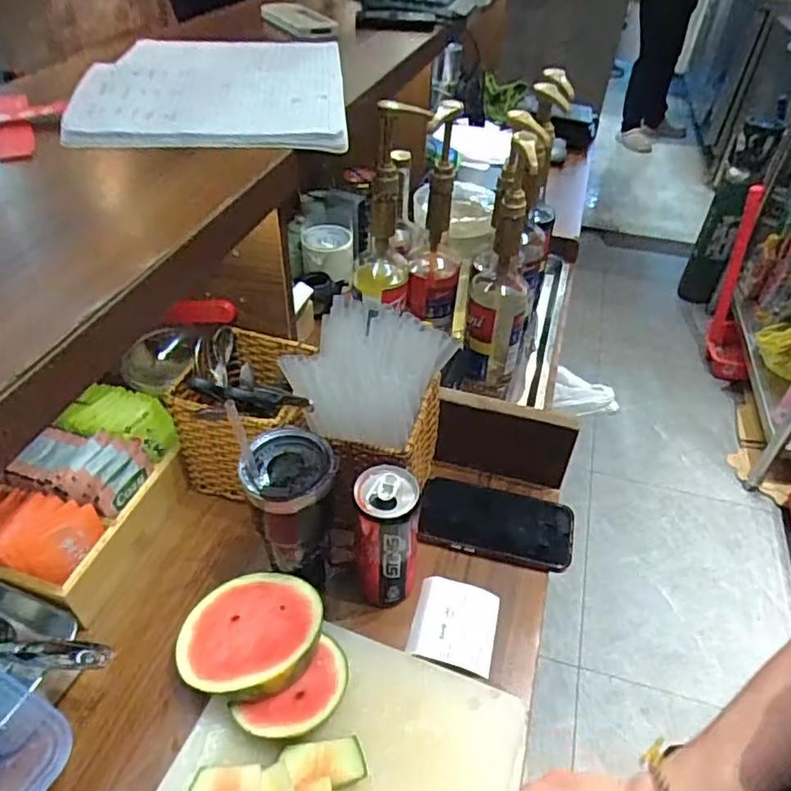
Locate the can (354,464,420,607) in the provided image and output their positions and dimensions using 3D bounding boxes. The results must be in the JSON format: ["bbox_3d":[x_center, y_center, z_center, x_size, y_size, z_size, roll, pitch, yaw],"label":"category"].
[{"bbox_3d":[-0.008,0.134,0.538,0.052,0.149,0.057,1,42,-1],"label":"can"}]

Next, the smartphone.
[{"bbox_3d":[0.106,0.138,0.640,0.159,0.017,0.088,10,43,8],"label":"smartphone"}]

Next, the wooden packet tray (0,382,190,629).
[{"bbox_3d":[-0.306,0.101,0.600,0.146,0.111,0.224,17,44,16],"label":"wooden packet tray"}]

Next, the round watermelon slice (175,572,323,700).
[{"bbox_3d":[-0.122,0.208,0.515,0.118,0.028,0.118,-8,30,5],"label":"round watermelon slice"}]

